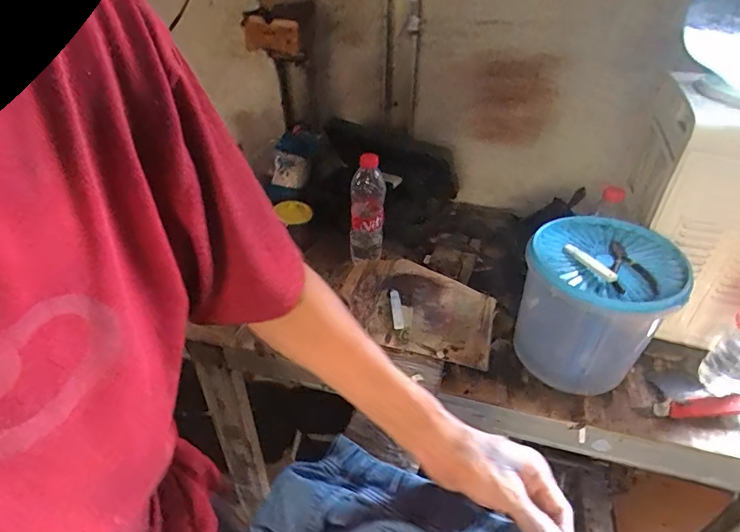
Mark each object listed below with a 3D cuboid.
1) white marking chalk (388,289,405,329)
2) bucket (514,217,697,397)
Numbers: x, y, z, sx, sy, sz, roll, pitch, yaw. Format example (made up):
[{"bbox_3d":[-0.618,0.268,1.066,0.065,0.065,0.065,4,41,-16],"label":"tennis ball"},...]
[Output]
[{"bbox_3d":[0.039,0.067,0.697,0.016,0.008,0.085,-2,37,-4],"label":"white marking chalk"},{"bbox_3d":[0.309,0.060,0.650,0.184,0.192,0.178,1,37,0],"label":"bucket"}]

